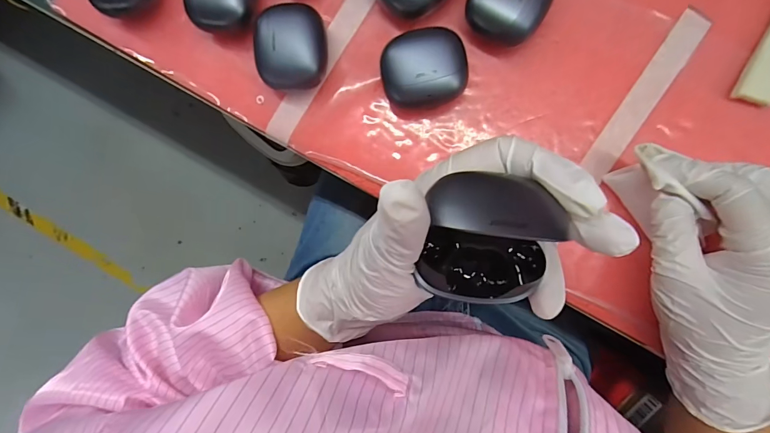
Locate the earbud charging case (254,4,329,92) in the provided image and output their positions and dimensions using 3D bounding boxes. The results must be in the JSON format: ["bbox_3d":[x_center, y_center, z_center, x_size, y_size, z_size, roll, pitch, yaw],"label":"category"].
[{"bbox_3d":[-0.064,-0.117,0.261,0.046,0.031,0.051,0,91,6],"label":"earbud charging case"}]

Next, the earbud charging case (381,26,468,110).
[{"bbox_3d":[0.027,-0.098,0.252,0.055,0.029,0.045,-9,90,6],"label":"earbud charging case"}]

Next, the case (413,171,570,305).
[{"bbox_3d":[0.043,0.011,0.157,0.052,0.030,0.054,4,92,6],"label":"case"}]

